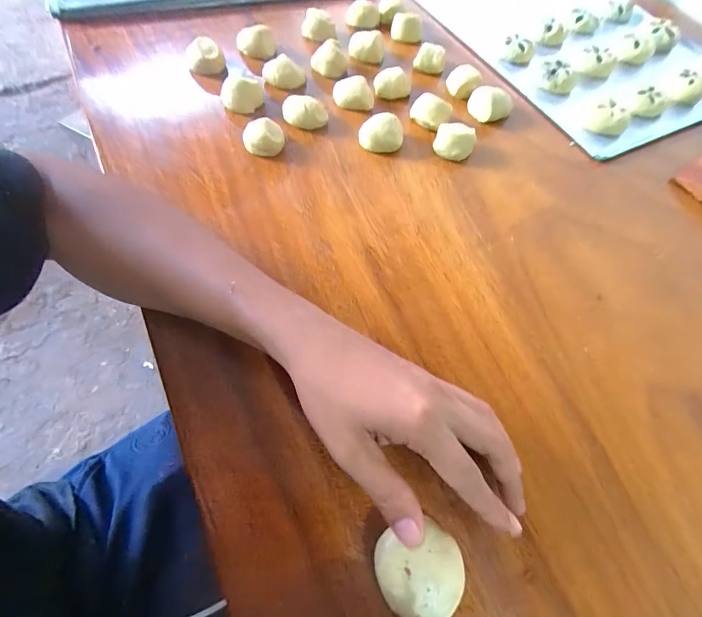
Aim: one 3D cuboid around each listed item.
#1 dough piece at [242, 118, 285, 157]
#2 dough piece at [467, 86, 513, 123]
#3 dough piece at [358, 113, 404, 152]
[{"bbox_3d":[-0.090,-0.174,0.380,0.032,0.028,0.032,-36,70,-19],"label":"dough piece"},{"bbox_3d":[0.164,-0.237,0.431,0.050,0.030,0.029,8,63,1],"label":"dough piece"},{"bbox_3d":[0.033,-0.187,0.397,0.044,0.031,0.026,19,63,6],"label":"dough piece"}]

